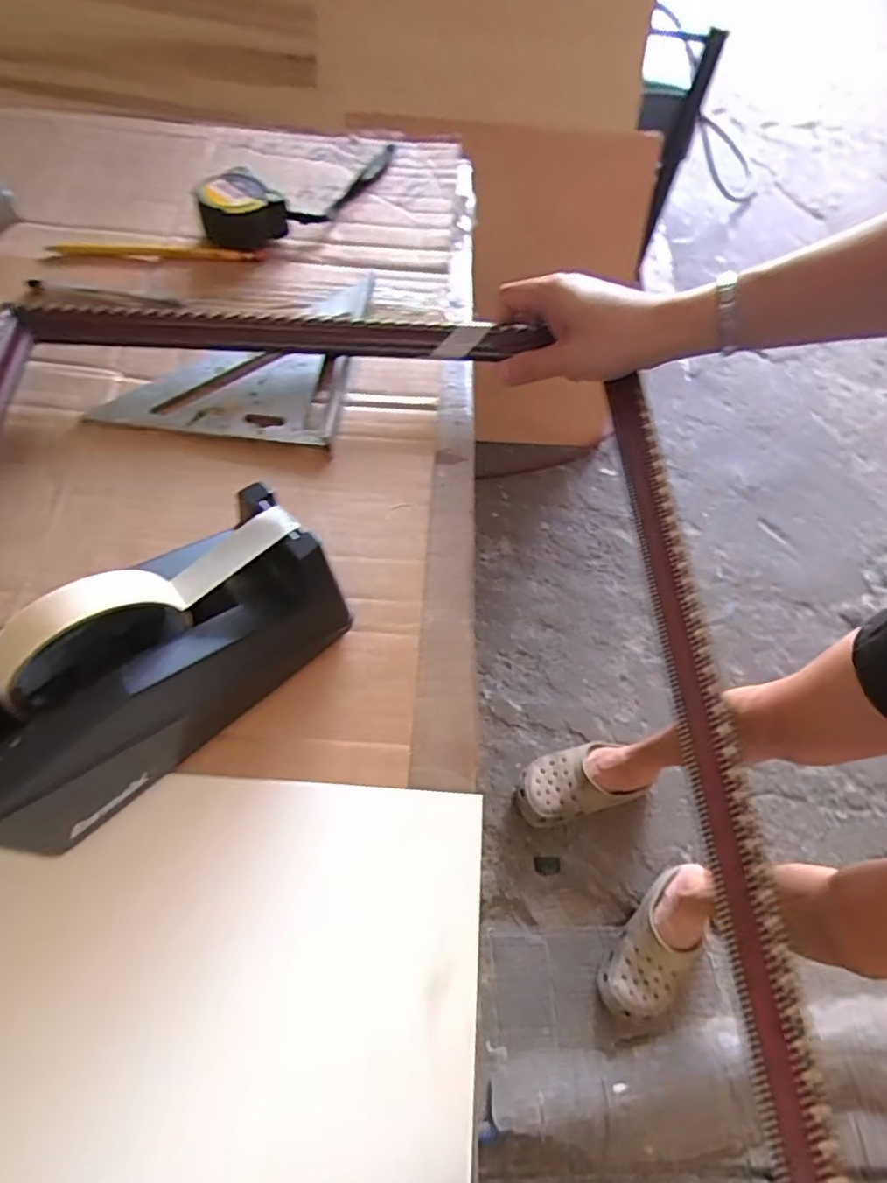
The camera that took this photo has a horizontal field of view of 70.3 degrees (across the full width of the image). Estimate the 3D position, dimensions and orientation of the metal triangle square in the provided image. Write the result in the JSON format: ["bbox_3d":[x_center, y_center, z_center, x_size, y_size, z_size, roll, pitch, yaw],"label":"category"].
[{"bbox_3d":[-0.156,-0.195,0.495,0.171,0.020,0.186,8,62,0],"label":"metal triangle square"}]

